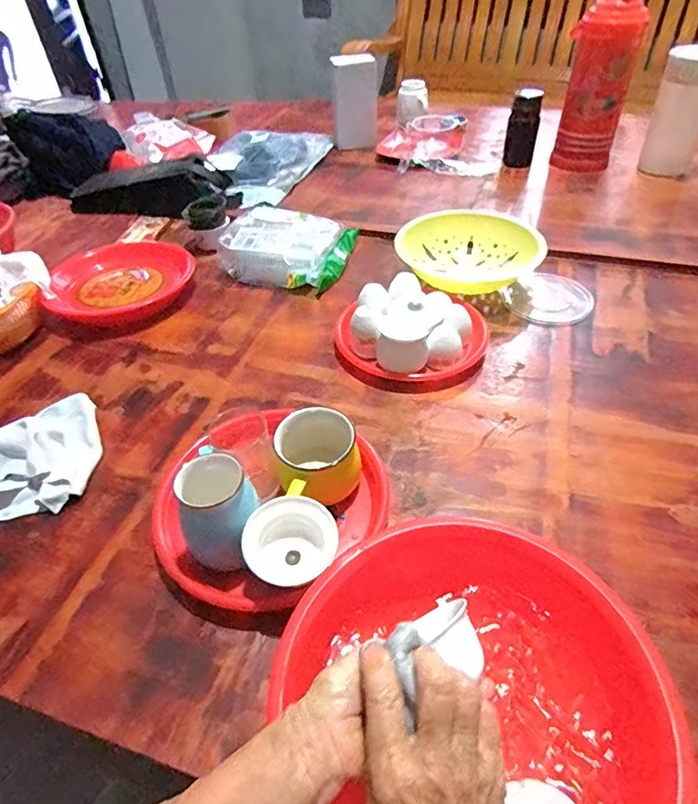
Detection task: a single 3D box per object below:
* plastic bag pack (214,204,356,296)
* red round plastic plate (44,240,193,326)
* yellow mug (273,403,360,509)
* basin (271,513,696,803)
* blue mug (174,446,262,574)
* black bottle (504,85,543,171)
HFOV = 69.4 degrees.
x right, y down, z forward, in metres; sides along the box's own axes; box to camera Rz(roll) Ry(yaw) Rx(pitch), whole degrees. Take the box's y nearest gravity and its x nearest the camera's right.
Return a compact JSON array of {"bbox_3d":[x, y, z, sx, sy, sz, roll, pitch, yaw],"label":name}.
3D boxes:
[{"bbox_3d":[-0.111,-0.297,0.947,0.218,0.070,0.204,13,47,17],"label":"plastic bag pack"},{"bbox_3d":[-0.394,-0.222,0.896,0.236,0.042,0.242,-14,45,-9],"label":"red round plastic plate"},{"bbox_3d":[-0.036,0.068,0.567,0.087,0.080,0.095,-2,44,2],"label":"yellow mug"},{"bbox_3d":[0.089,0.231,0.381,0.257,0.082,0.268,-2,44,2],"label":"basin"},{"bbox_3d":[-0.129,0.114,0.501,0.076,0.108,0.067,-36,52,-28],"label":"blue mug"},{"bbox_3d":[0.406,-0.636,1.180,0.067,0.153,0.061,12,47,16],"label":"black bottle"}]

